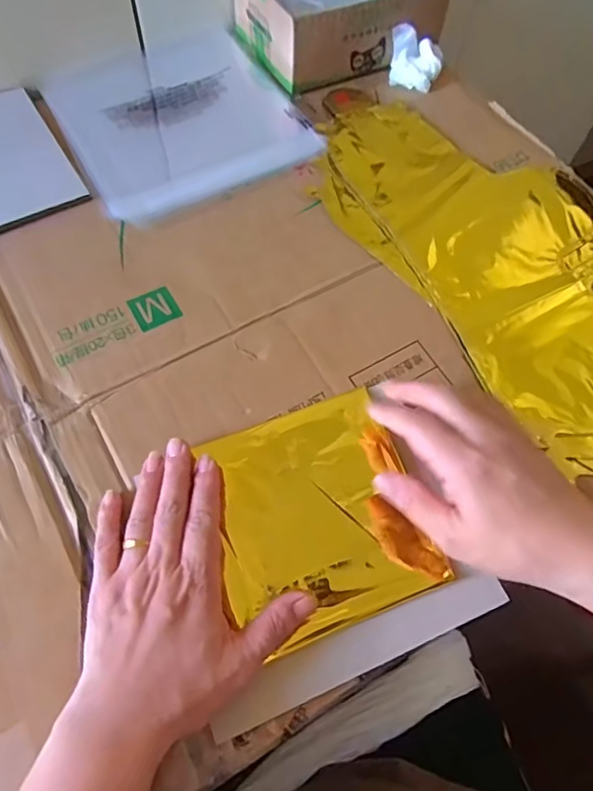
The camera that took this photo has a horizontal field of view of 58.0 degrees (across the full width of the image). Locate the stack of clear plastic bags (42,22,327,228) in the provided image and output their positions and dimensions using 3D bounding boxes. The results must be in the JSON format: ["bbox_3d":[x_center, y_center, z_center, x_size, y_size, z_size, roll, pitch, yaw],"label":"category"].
[{"bbox_3d":[-0.114,-0.273,0.520,0.209,0.012,0.233,-26,68,-15],"label":"stack of clear plastic bags"}]

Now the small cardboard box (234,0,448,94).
[{"bbox_3d":[0.047,-0.397,0.547,0.189,0.065,0.146,-28,68,-15],"label":"small cardboard box"}]

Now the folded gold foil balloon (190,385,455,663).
[{"bbox_3d":[0.013,0.076,0.350,0.129,0.018,0.139,-19,66,-12],"label":"folded gold foil balloon"}]

